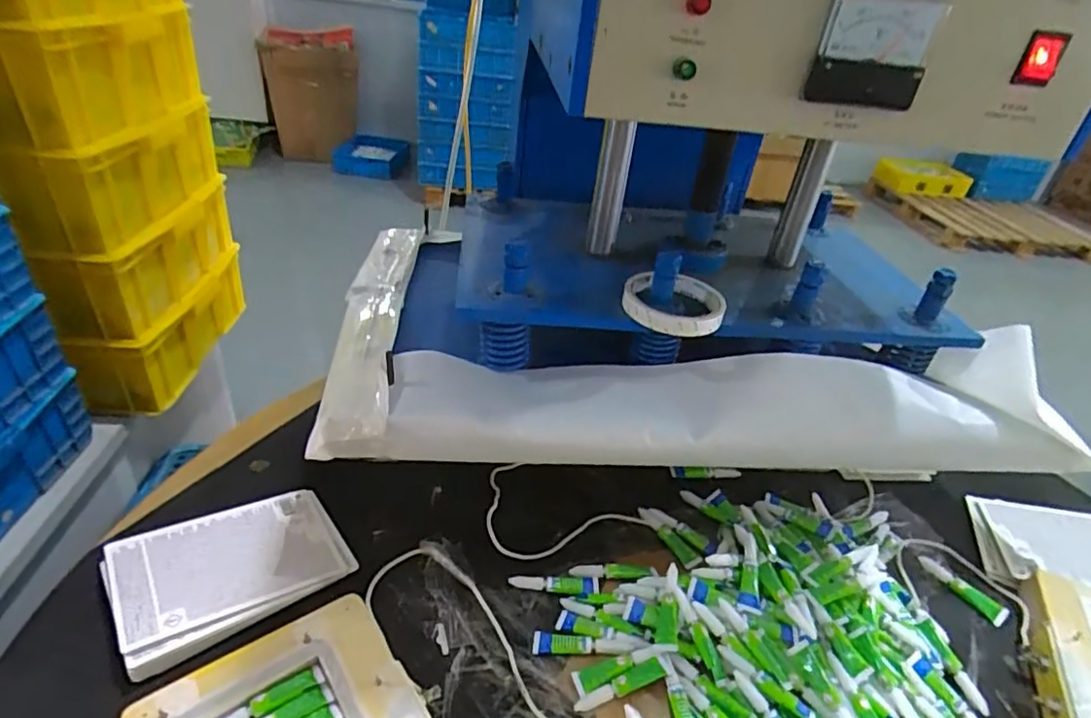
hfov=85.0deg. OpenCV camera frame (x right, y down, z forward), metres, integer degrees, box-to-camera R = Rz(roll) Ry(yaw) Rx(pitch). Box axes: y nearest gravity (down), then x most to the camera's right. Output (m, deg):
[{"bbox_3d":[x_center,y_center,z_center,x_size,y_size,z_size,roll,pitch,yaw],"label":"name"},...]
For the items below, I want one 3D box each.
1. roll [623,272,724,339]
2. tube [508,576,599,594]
[{"bbox_3d":[0.114,-0.049,0.535,0.088,0.019,0.084,5,34,-4],"label":"roll"},{"bbox_3d":[0.008,0.209,0.551,0.082,0.008,0.018,5,34,-4],"label":"tube"}]

